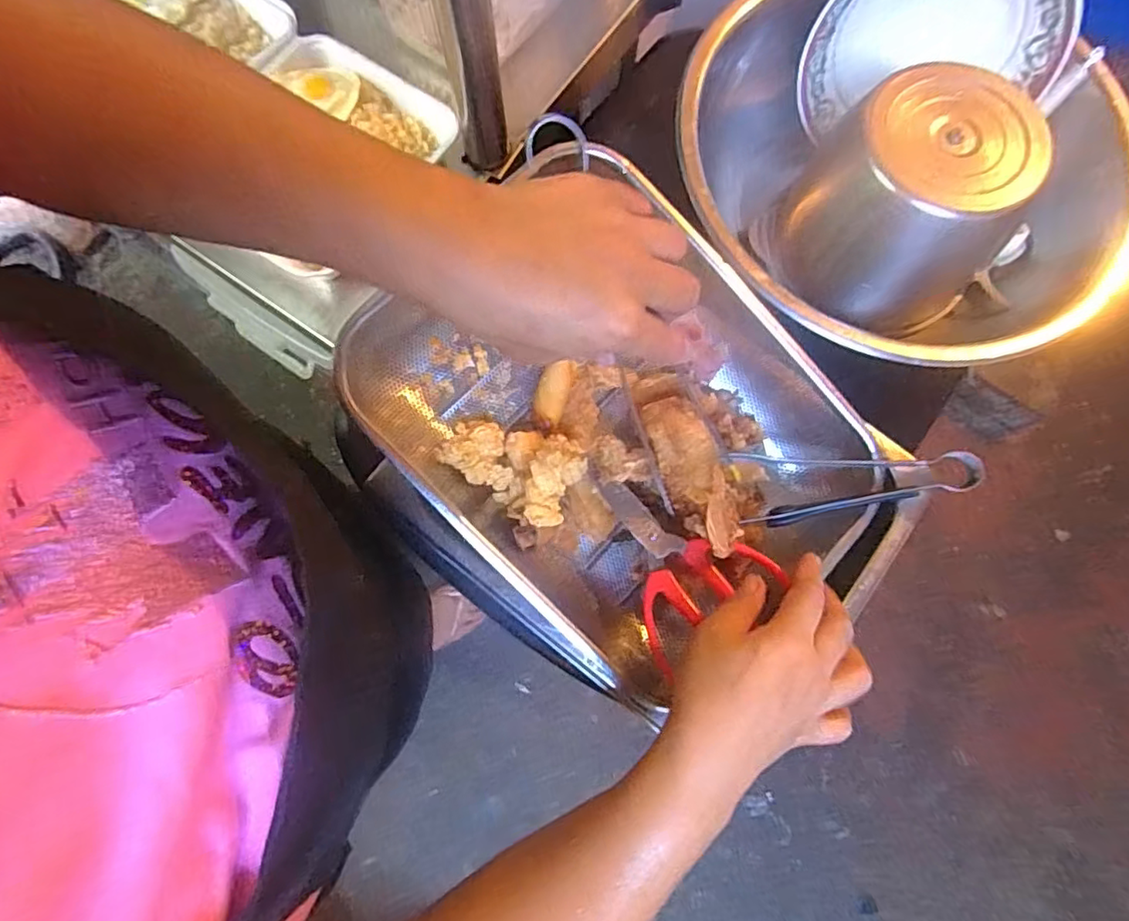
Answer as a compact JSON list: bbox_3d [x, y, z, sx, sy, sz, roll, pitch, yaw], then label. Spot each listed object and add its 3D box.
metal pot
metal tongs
[{"bbox_3d":[0.283,-0.203,0.495,0.149,0.134,0.149,0,75,1],"label":"metal pot"},{"bbox_3d":[0.202,0.019,0.419,0.163,0.031,0.052,1,75,1],"label":"metal tongs"}]

